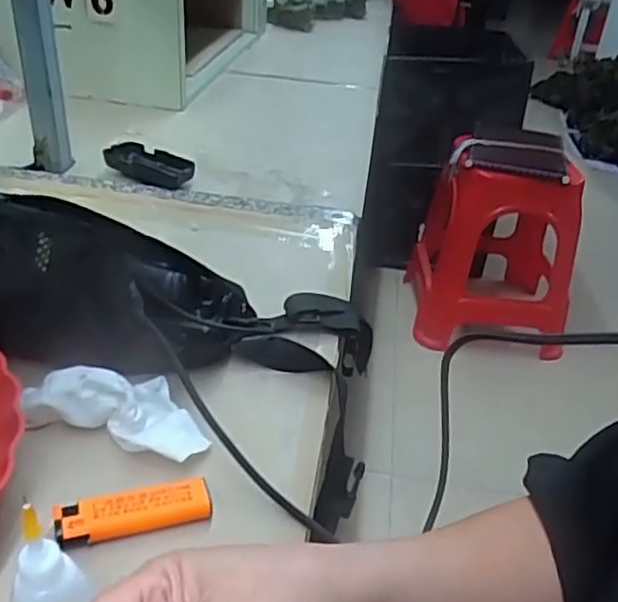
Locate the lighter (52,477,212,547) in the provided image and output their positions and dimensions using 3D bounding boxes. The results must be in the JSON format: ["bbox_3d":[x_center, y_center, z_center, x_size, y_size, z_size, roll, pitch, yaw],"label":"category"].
[{"bbox_3d":[-0.093,0.115,0.355,0.079,0.016,0.022,-7,34,-19],"label":"lighter"}]

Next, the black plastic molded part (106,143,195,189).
[{"bbox_3d":[-0.190,-0.165,0.794,0.121,0.017,0.056,26,38,29],"label":"black plastic molded part"}]

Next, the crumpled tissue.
[{"bbox_3d":[-0.121,0.064,0.410,0.119,0.035,0.041,12,32,11],"label":"crumpled tissue"}]

